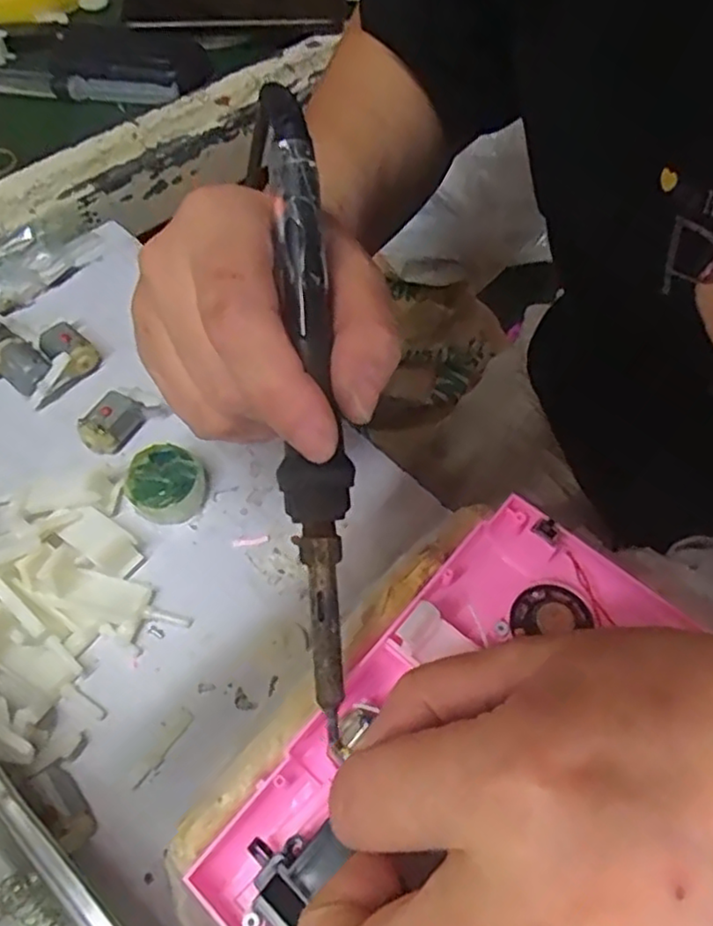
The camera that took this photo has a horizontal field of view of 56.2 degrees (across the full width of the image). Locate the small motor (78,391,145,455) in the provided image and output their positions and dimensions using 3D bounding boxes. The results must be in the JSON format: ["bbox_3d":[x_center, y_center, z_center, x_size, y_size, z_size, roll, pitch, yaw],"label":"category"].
[{"bbox_3d":[-0.114,-0.018,0.313,0.018,0.018,0.029,26,59,15],"label":"small motor"}]

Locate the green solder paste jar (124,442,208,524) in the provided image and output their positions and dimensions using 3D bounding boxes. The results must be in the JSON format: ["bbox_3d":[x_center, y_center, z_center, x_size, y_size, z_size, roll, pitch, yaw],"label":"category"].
[{"bbox_3d":[-0.084,0.009,0.295,0.032,0.017,0.031,1,56,-1],"label":"green solder paste jar"}]

